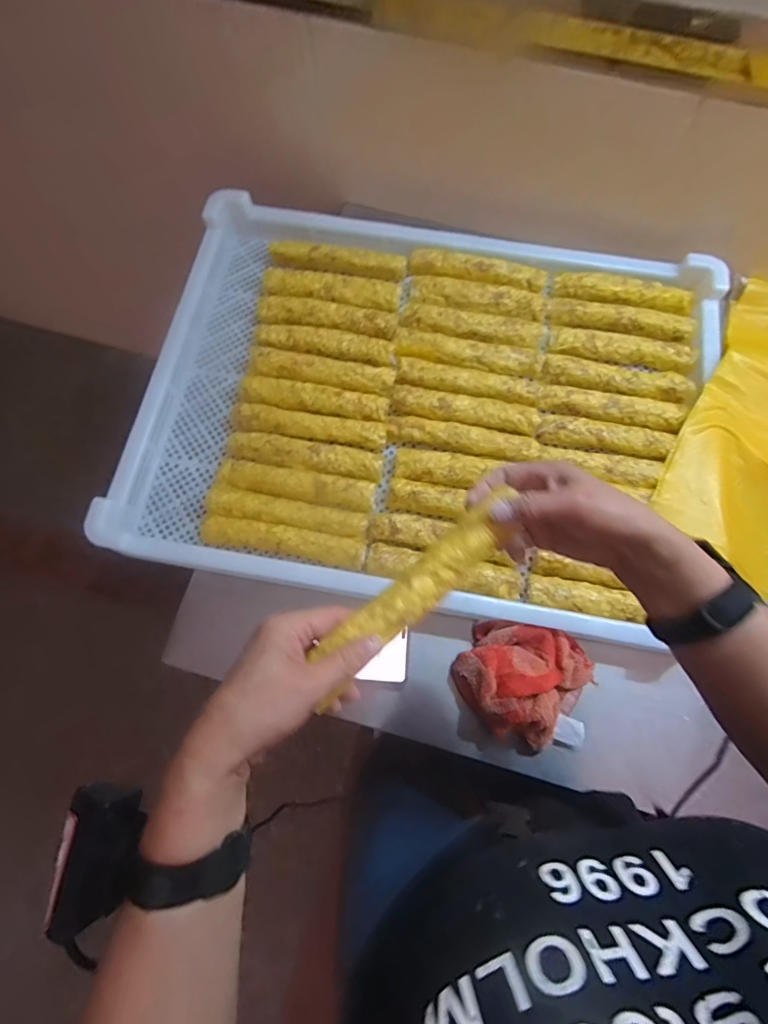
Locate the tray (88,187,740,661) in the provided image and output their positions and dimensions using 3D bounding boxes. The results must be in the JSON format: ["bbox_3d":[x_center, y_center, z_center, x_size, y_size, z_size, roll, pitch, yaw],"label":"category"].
[{"bbox_3d":[0.055,-0.162,0.678,0.778,0.051,0.579,10,73,2],"label":"tray"}]

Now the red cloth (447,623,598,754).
[{"bbox_3d":[0.170,0.197,0.566,0.151,0.052,0.143,34,76,10],"label":"red cloth"}]

